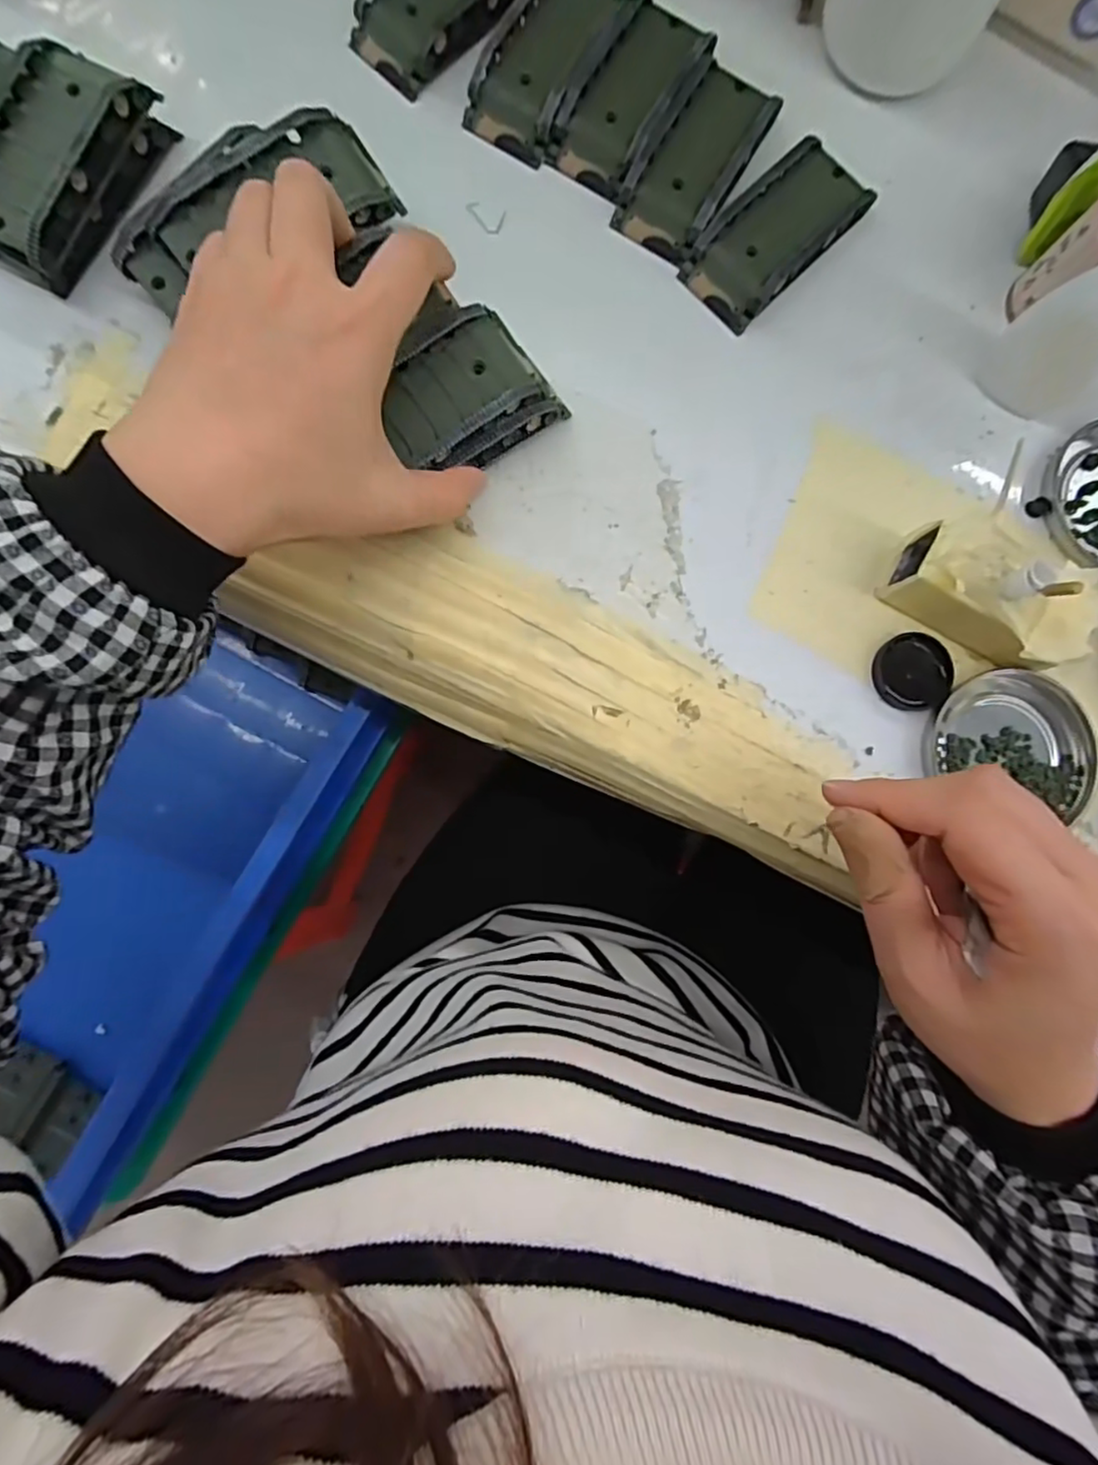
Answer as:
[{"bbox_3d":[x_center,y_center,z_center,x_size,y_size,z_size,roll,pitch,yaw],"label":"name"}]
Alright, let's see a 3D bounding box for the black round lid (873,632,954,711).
[{"bbox_3d":[0.170,-0.029,0.300,0.035,0.006,0.035,0,85,-4],"label":"black round lid"}]

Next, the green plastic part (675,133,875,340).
[{"bbox_3d":[0.112,-0.243,0.310,0.044,0.016,0.095,44,83,1],"label":"green plastic part"}]

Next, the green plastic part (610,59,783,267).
[{"bbox_3d":[0.073,-0.277,0.311,0.044,0.019,0.090,29,83,-1],"label":"green plastic part"}]

